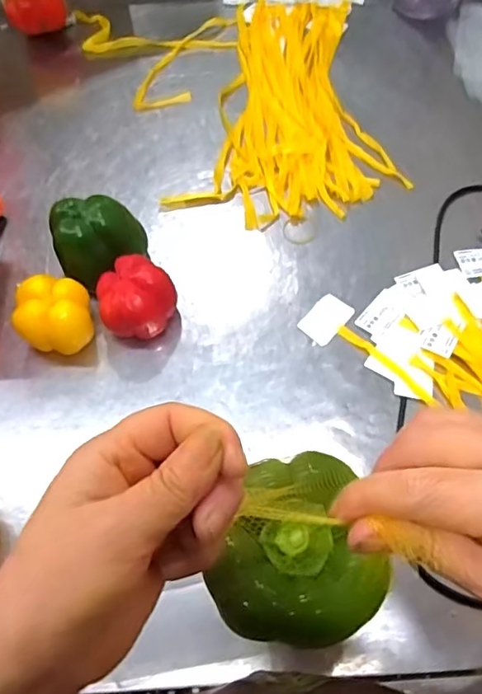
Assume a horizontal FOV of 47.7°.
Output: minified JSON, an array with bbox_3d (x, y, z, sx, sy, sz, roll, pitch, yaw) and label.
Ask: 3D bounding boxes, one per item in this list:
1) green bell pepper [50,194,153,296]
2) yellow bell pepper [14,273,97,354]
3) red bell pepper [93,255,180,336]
[{"bbox_3d":[-0.171,-0.117,0.639,0.088,0.090,0.097,26,66,15],"label":"green bell pepper"},{"bbox_3d":[-0.203,-0.030,0.605,0.074,0.073,0.075,-1,62,2],"label":"yellow bell pepper"},{"bbox_3d":[-0.116,-0.052,0.617,0.083,0.071,0.079,-24,63,-10],"label":"red bell pepper"}]

